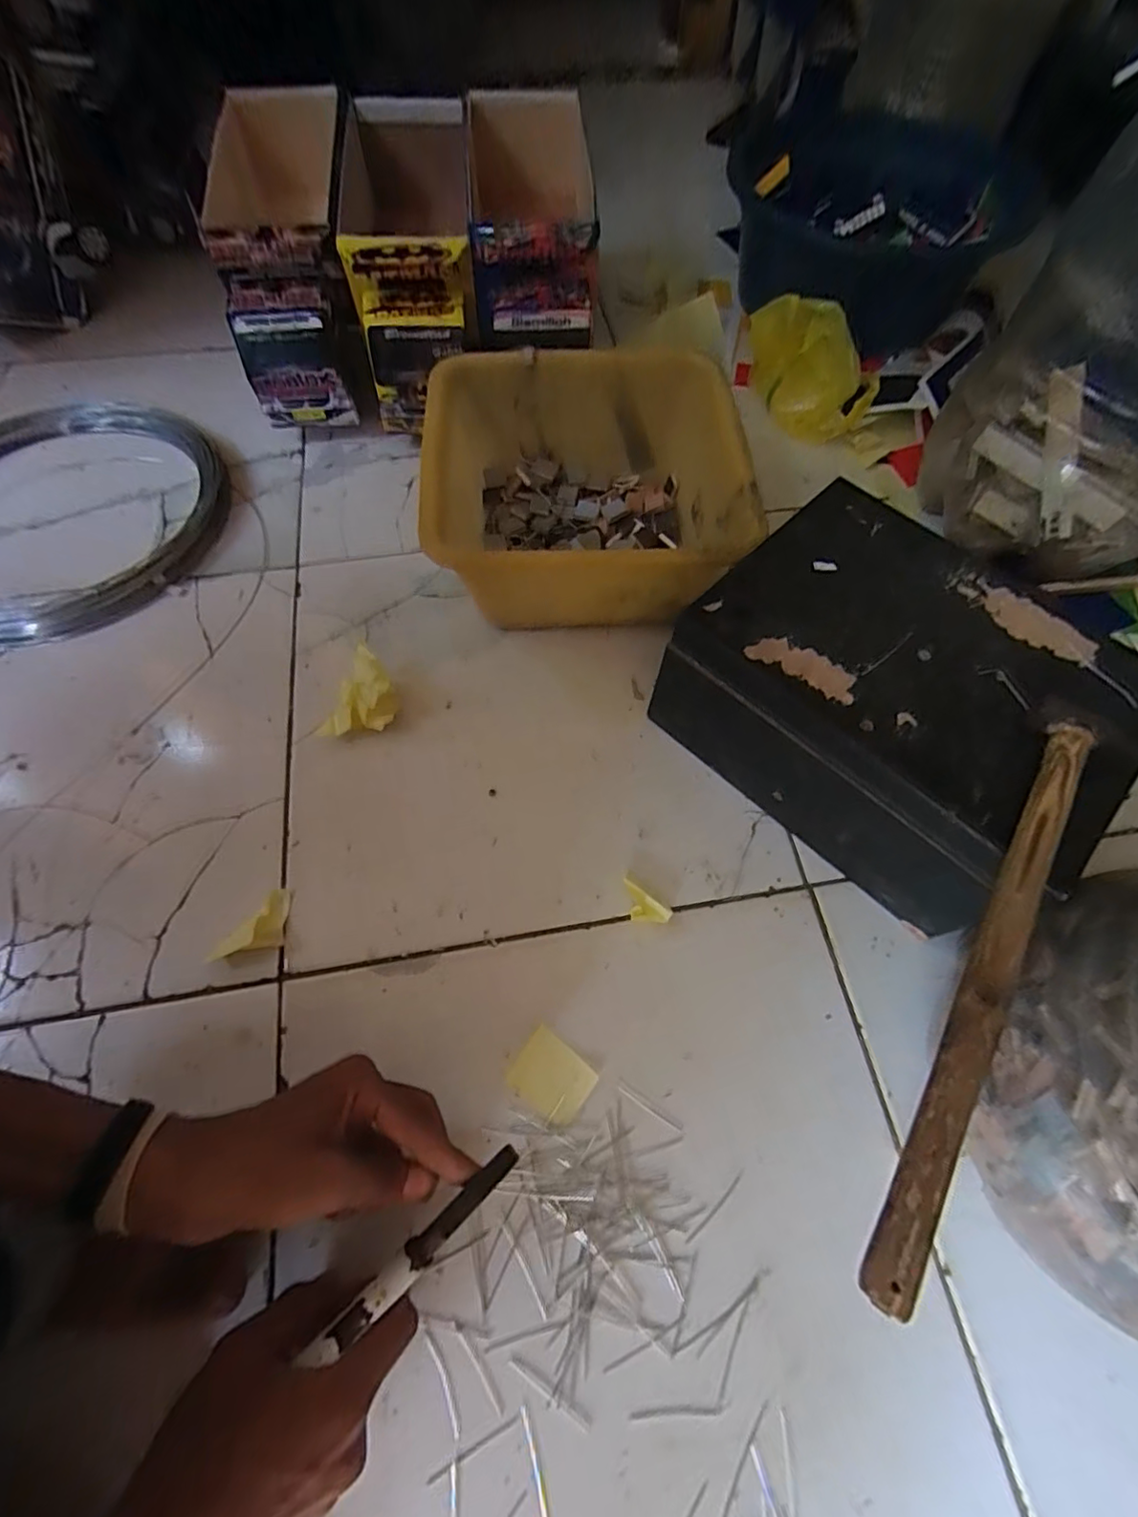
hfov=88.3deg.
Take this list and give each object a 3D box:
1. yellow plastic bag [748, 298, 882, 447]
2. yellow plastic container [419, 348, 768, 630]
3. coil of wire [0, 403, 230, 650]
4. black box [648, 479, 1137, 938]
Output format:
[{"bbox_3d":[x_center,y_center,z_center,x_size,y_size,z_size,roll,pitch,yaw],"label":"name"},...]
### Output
[{"bbox_3d":[0.272,-0.442,0.664,0.079,0.091,0.158,-32,70,-15],"label":"yellow plastic bag"},{"bbox_3d":[0.021,-0.241,0.546,0.274,0.129,0.252,2,65,-1],"label":"yellow plastic container"},{"bbox_3d":[-0.522,-0.238,0.588,0.330,0.032,0.304,0,65,-1],"label":"coil of wire"},{"bbox_3d":[0.235,-0.042,0.447,0.207,0.140,0.272,-41,73,-18],"label":"black box"}]

